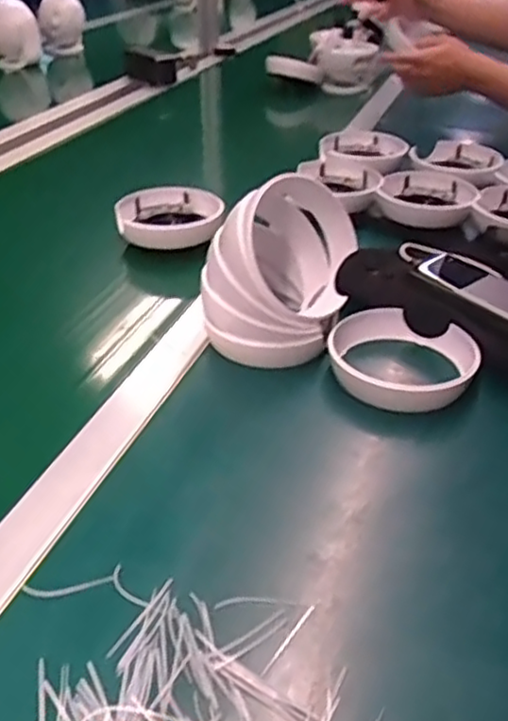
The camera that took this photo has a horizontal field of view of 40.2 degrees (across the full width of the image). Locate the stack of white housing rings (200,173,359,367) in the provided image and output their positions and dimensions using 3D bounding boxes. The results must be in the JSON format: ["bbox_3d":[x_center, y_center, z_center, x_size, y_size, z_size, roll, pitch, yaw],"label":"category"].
[{"bbox_3d":[0.021,-0.067,0.581,0.102,0.136,0.117,19,37,24],"label":"stack of white housing rings"}]

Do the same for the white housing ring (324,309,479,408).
[{"bbox_3d":[0.119,-0.001,0.561,0.116,0.032,0.113,1,35,0],"label":"white housing ring"}]

